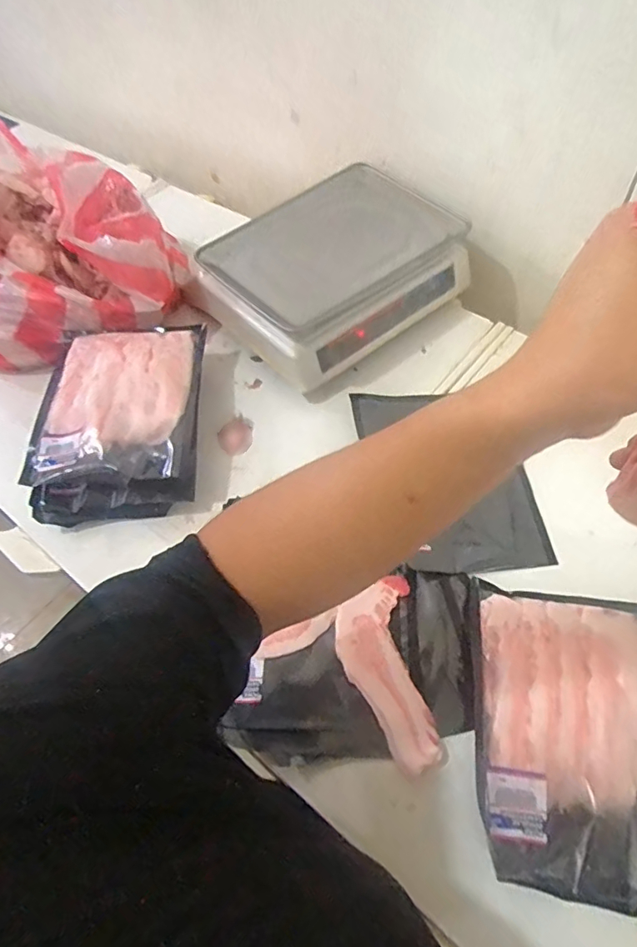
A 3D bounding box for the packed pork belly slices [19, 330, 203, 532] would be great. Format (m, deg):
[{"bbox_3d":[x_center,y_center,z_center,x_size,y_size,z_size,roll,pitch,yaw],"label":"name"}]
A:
[{"bbox_3d":[-0.250,-0.075,0.678,0.193,0.059,0.263,-3,54,1],"label":"packed pork belly slices"}]

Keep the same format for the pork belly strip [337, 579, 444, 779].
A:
[{"bbox_3d":[0.062,0.193,0.522,0.077,0.023,0.173,-6,54,-1],"label":"pork belly strip"}]

